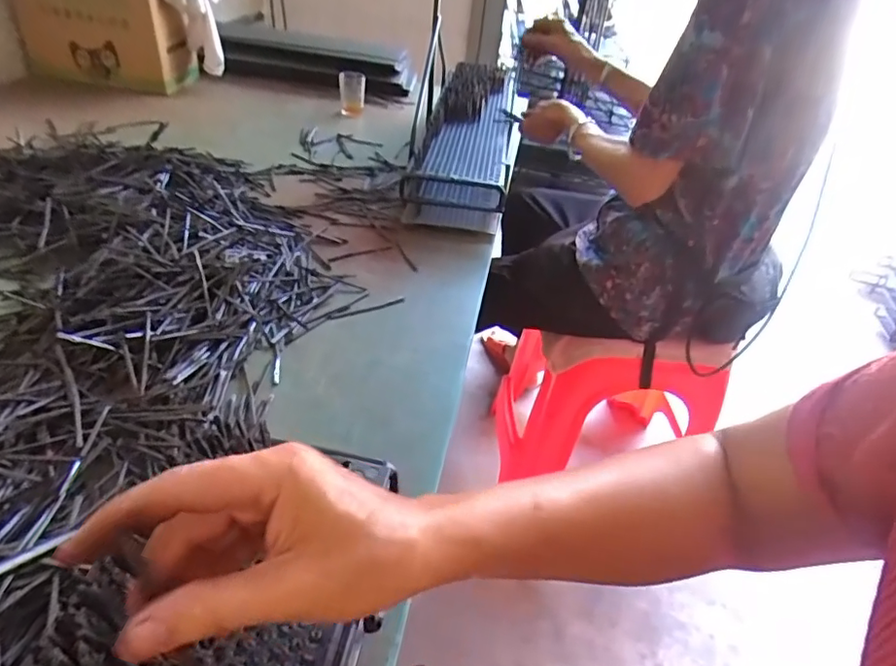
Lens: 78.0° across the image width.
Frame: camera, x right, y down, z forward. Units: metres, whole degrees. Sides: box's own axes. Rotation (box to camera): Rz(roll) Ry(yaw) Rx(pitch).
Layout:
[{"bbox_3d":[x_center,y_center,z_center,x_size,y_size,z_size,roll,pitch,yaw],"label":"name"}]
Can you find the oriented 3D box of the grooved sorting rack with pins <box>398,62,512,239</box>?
[{"bbox_3d":[0.033,-0.329,0.943,0.146,0.127,0.462,9,37,2],"label":"grooved sorting rack with pins"}]

